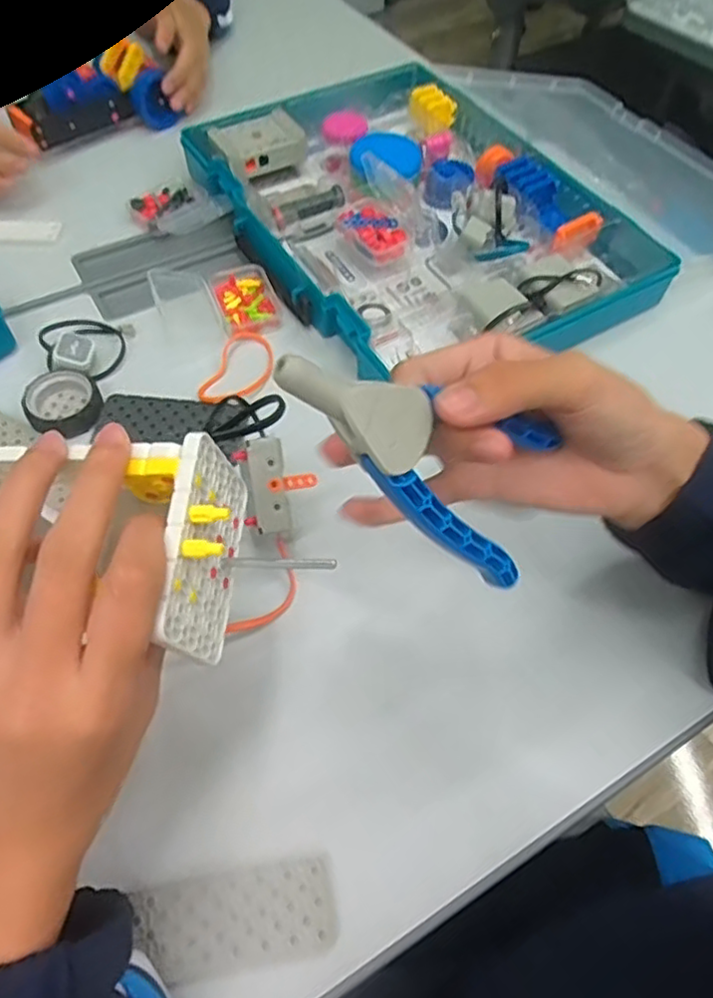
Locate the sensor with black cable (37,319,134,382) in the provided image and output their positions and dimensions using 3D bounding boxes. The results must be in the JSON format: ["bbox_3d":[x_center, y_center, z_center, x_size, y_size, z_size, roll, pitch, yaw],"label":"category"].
[{"bbox_3d":[-0.191,-0.111,0.467,0.062,0.024,0.046,-18,59,-12],"label":"sensor with black cable"}]

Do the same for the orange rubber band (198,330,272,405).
[{"bbox_3d":[-0.082,-0.095,0.473,0.043,0.004,0.074,16,58,9],"label":"orange rubber band"}]

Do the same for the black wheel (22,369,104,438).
[{"bbox_3d":[-0.199,-0.067,0.443,0.046,0.018,0.046,0,57,-1],"label":"black wheel"}]

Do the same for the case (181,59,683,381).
[{"bbox_3d":[0.050,-0.238,0.541,0.268,0.053,0.355,-28,62,-18],"label":"case"}]

